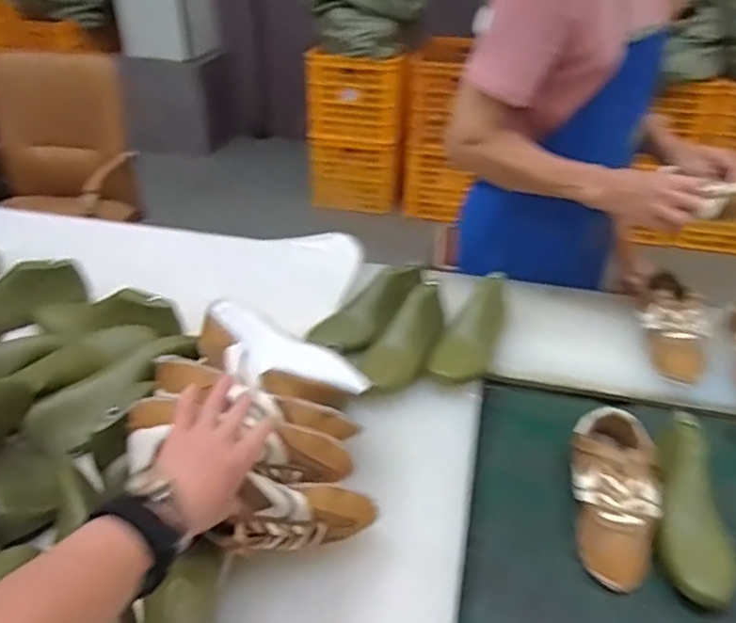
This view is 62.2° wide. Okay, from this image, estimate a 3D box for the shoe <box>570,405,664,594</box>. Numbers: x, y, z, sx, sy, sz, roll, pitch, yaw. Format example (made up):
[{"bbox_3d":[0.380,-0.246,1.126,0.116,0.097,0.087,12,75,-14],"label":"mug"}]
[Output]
[{"bbox_3d":[0.300,0.219,0.736,0.100,0.062,0.224,9,36,12],"label":"shoe"}]

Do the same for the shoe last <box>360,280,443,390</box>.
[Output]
[{"bbox_3d":[0.057,0.033,0.901,0.074,0.082,0.201,16,38,20],"label":"shoe last"}]

